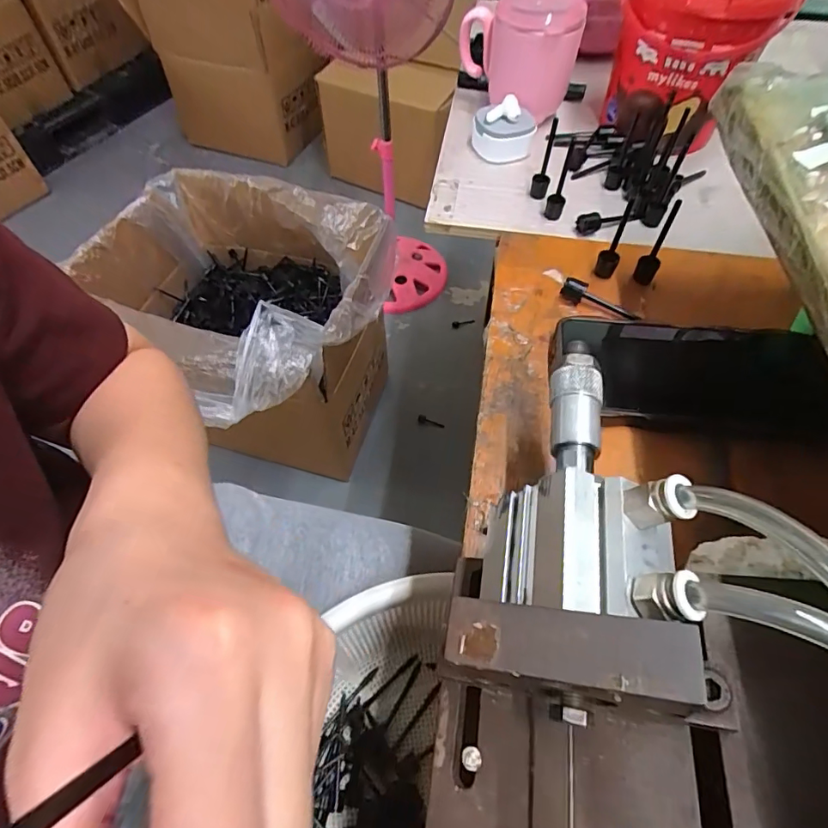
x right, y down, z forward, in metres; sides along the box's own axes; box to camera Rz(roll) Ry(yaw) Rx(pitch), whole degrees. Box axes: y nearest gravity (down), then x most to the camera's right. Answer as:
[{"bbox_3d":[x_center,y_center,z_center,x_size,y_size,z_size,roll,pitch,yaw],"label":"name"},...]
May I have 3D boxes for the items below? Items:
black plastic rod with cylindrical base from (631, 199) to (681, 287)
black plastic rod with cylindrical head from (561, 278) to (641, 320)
[{"bbox_3d":[0.171,-0.118,0.342,0.012,0.056,0.018,6,58,4],"label":"black plastic rod with cylindrical base"},{"bbox_3d":[0.130,-0.079,0.342,0.055,0.015,0.013,25,61,15],"label":"black plastic rod with cylindrical head"}]

